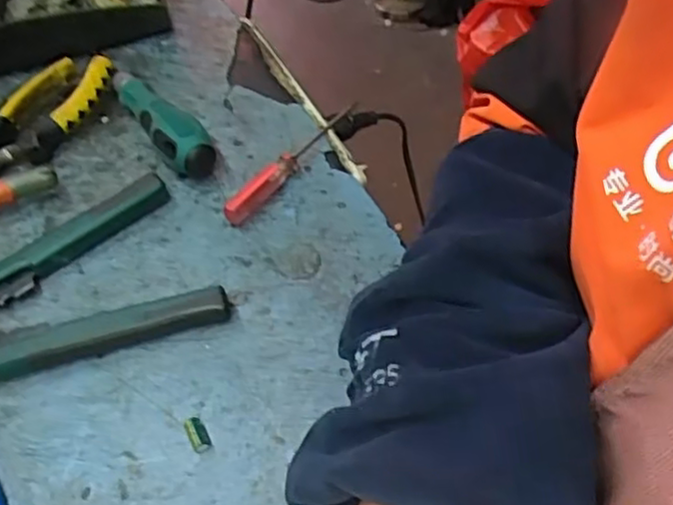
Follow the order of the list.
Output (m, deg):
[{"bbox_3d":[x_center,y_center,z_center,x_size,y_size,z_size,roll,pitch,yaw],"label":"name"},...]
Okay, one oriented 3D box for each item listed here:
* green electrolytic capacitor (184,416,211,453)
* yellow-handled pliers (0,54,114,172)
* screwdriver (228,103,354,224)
[{"bbox_3d":[-0.066,0.086,0.337,0.008,0.009,0.015,-26,54,-15],"label":"green electrolytic capacitor"},{"bbox_3d":[-0.200,-0.086,0.471,0.048,0.025,0.129,21,57,20],"label":"yellow-handled pliers"},{"bbox_3d":[-0.025,-0.059,0.440,0.016,0.013,0.121,32,61,26],"label":"screwdriver"}]

